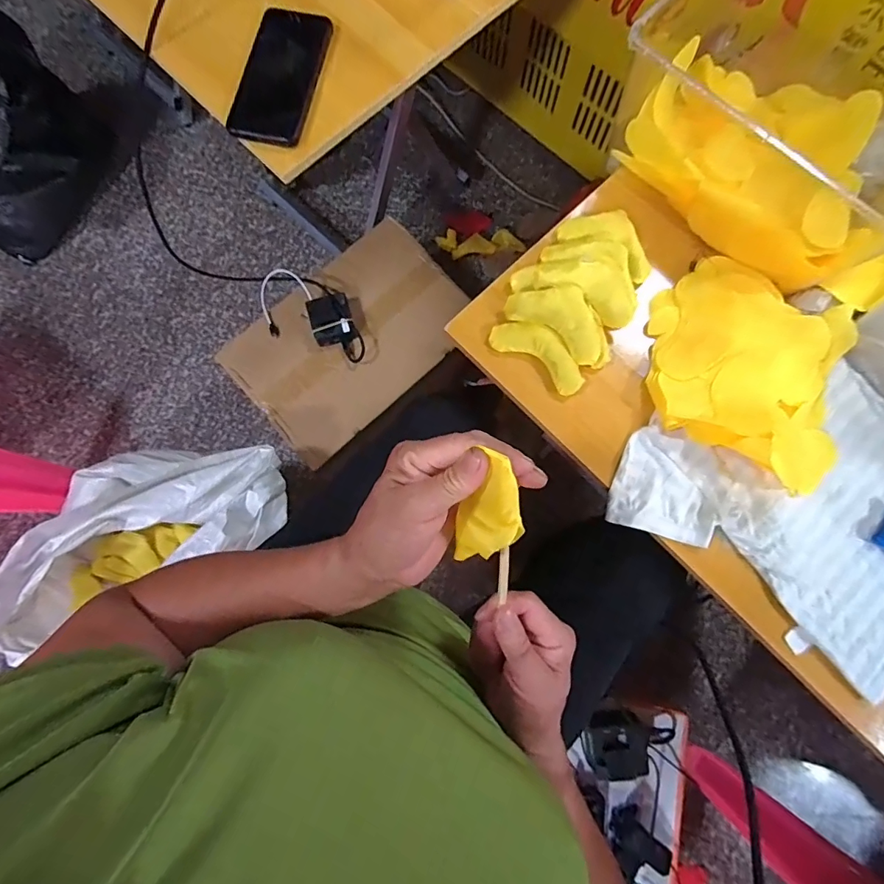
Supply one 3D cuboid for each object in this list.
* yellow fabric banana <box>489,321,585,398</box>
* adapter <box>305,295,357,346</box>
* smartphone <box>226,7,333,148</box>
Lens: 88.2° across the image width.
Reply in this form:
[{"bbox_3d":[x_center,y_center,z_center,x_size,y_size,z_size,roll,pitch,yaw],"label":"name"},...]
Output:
[{"bbox_3d":[0.101,-0.092,0.465,0.104,0.020,0.040,35,81,5],"label":"yellow fabric banana"},{"bbox_3d":[-0.193,-0.212,0.804,0.072,0.027,0.089,-19,80,-5],"label":"adapter"},{"bbox_3d":[-0.169,-0.390,0.481,0.076,0.009,0.165,9,79,1],"label":"smartphone"}]

